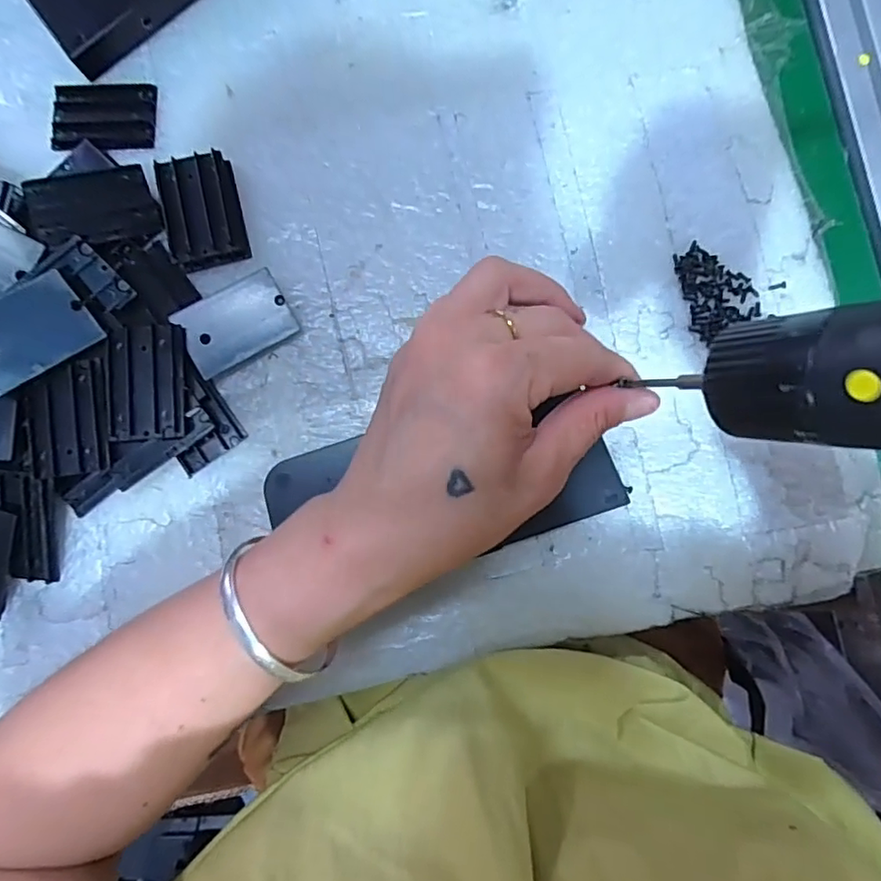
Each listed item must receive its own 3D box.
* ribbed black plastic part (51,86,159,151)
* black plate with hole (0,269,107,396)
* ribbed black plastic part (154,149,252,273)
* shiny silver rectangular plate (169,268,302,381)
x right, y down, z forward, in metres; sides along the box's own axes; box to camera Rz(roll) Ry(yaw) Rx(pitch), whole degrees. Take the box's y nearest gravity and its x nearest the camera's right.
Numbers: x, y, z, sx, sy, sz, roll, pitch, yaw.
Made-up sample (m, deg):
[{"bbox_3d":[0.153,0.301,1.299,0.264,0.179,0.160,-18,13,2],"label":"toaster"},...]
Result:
[{"bbox_3d":[-0.179,-0.172,0.304,0.052,0.007,0.039,0,84,1],"label":"ribbed black plastic part"},{"bbox_3d":[-0.191,-0.050,0.263,0.055,0.006,0.035,-36,111,-16],"label":"black plate with hole"},{"bbox_3d":[-0.123,-0.120,0.295,0.036,0.011,0.055,-13,84,-1],"label":"ribbed black plastic part"},{"bbox_3d":[-0.104,-0.060,0.290,0.053,0.008,0.037,-29,94,-4],"label":"shiny silver rectangular plate"}]

